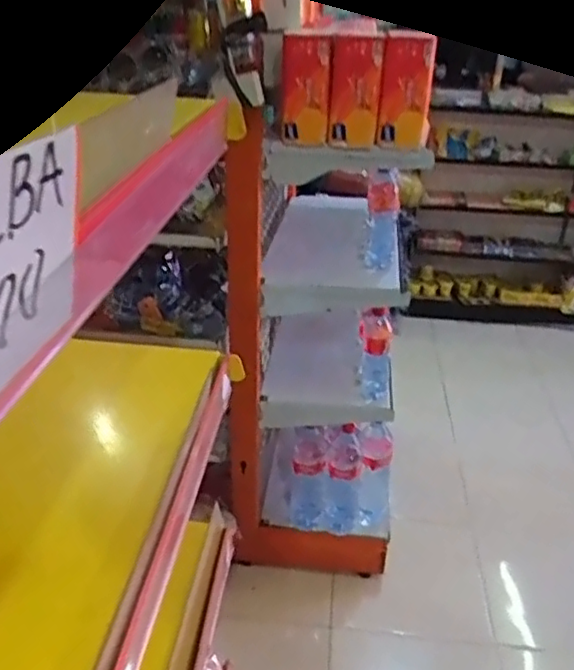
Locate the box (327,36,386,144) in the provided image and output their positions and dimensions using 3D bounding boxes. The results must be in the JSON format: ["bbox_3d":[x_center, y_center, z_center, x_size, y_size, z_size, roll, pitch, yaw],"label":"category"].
[{"bbox_3d":[0.130,-0.455,1.210,0.092,0.179,0.045,2,28,-1],"label":"box"}]

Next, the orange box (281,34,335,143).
[{"bbox_3d":[0.039,-0.477,1.261,0.094,0.192,0.034,2,28,0],"label":"orange box"}]

